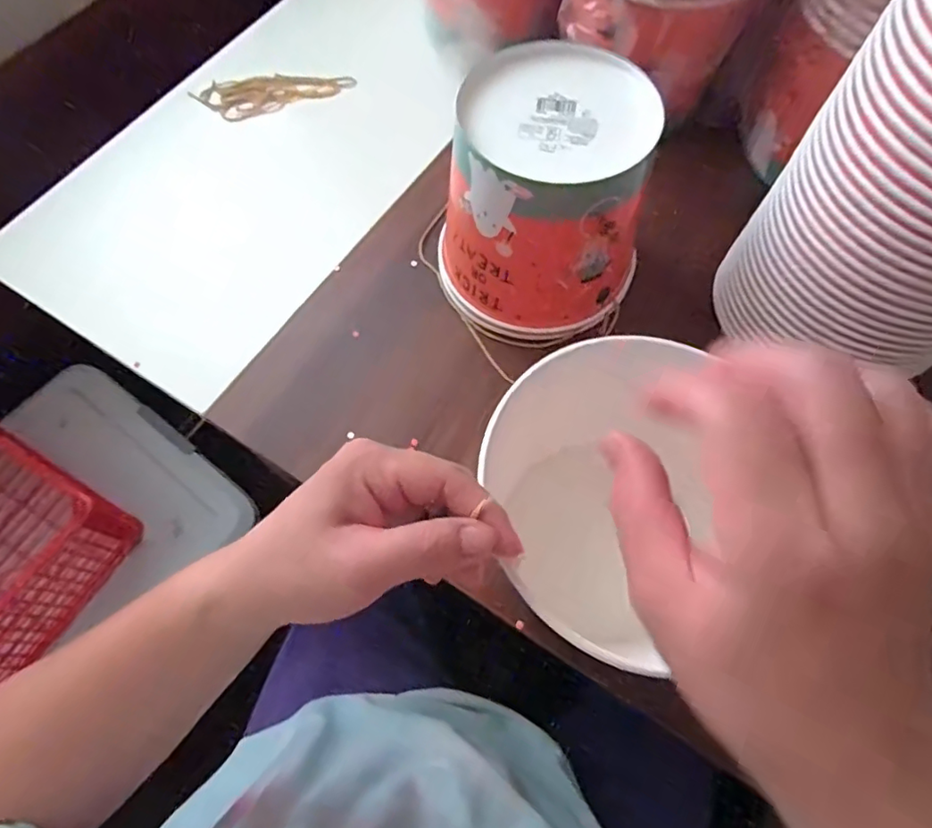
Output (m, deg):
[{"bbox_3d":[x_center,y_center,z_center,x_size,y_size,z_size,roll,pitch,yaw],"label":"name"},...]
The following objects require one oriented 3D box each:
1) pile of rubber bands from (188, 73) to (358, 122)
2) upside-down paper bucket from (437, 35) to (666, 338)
[{"bbox_3d":[-0.199,-0.336,0.585,0.154,0.011,0.047,-15,68,-6],"label":"pile of rubber bands"},{"bbox_3d":[0.056,-0.156,0.419,0.143,0.143,0.143,10,68,5],"label":"upside-down paper bucket"}]

